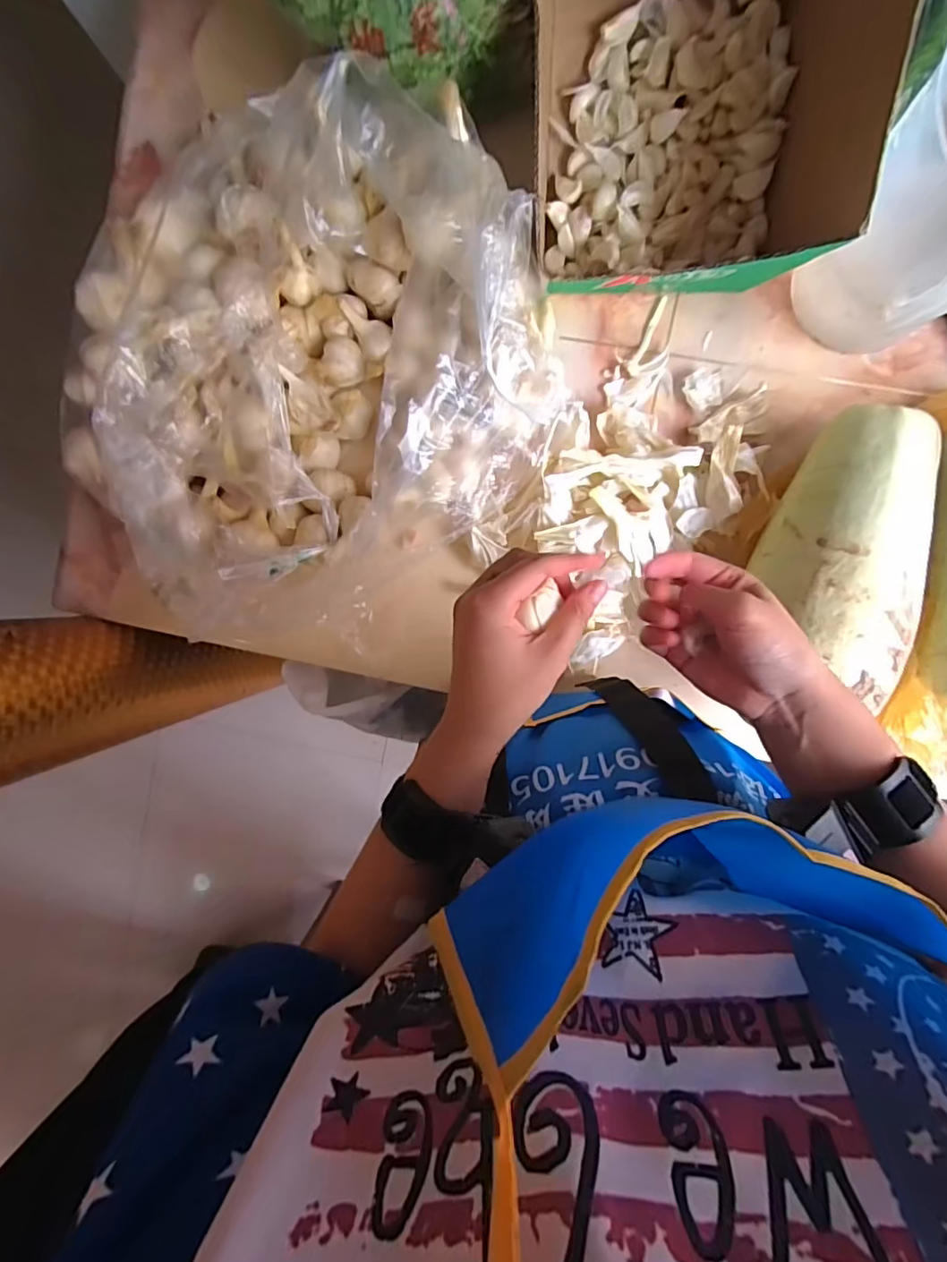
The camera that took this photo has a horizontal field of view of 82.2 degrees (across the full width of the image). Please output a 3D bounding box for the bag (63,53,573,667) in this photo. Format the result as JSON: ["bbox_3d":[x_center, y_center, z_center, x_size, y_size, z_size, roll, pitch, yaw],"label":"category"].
[{"bbox_3d":[-0.152,-0.232,0.499,0.423,0.148,0.425,-35,90,5],"label":"bag"}]

